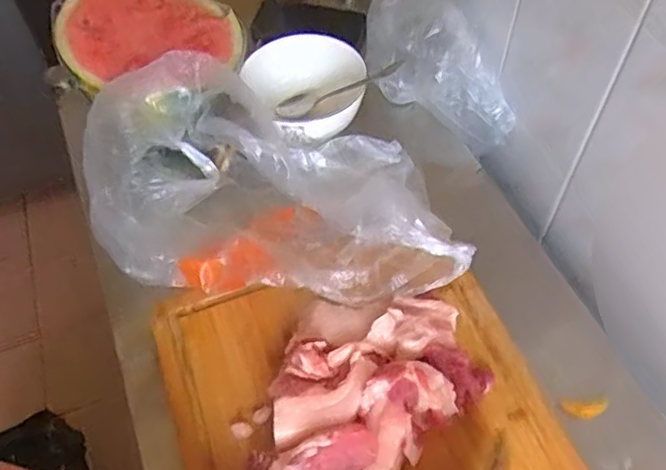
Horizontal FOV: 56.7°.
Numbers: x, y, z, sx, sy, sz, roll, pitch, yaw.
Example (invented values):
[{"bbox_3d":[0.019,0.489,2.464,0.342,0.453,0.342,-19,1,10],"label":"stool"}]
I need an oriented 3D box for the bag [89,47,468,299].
[{"bbox_3d":[-0.050,-0.044,0.580,0.315,0.144,0.209,0,56,4],"label":"bag"}]

